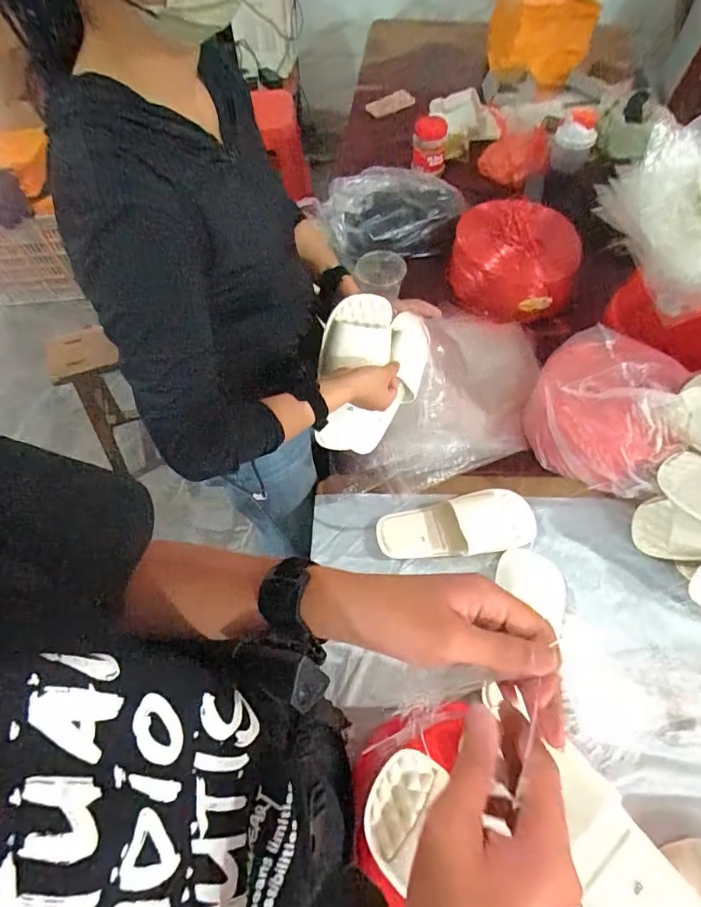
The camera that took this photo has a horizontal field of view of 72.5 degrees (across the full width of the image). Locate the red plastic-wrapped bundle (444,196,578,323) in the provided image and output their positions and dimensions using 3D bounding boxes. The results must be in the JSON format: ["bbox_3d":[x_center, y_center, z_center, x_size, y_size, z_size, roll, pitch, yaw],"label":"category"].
[{"bbox_3d":[0.372,-0.440,1.097,0.255,0.156,0.256,-10,59,-4],"label":"red plastic-wrapped bundle"}]

